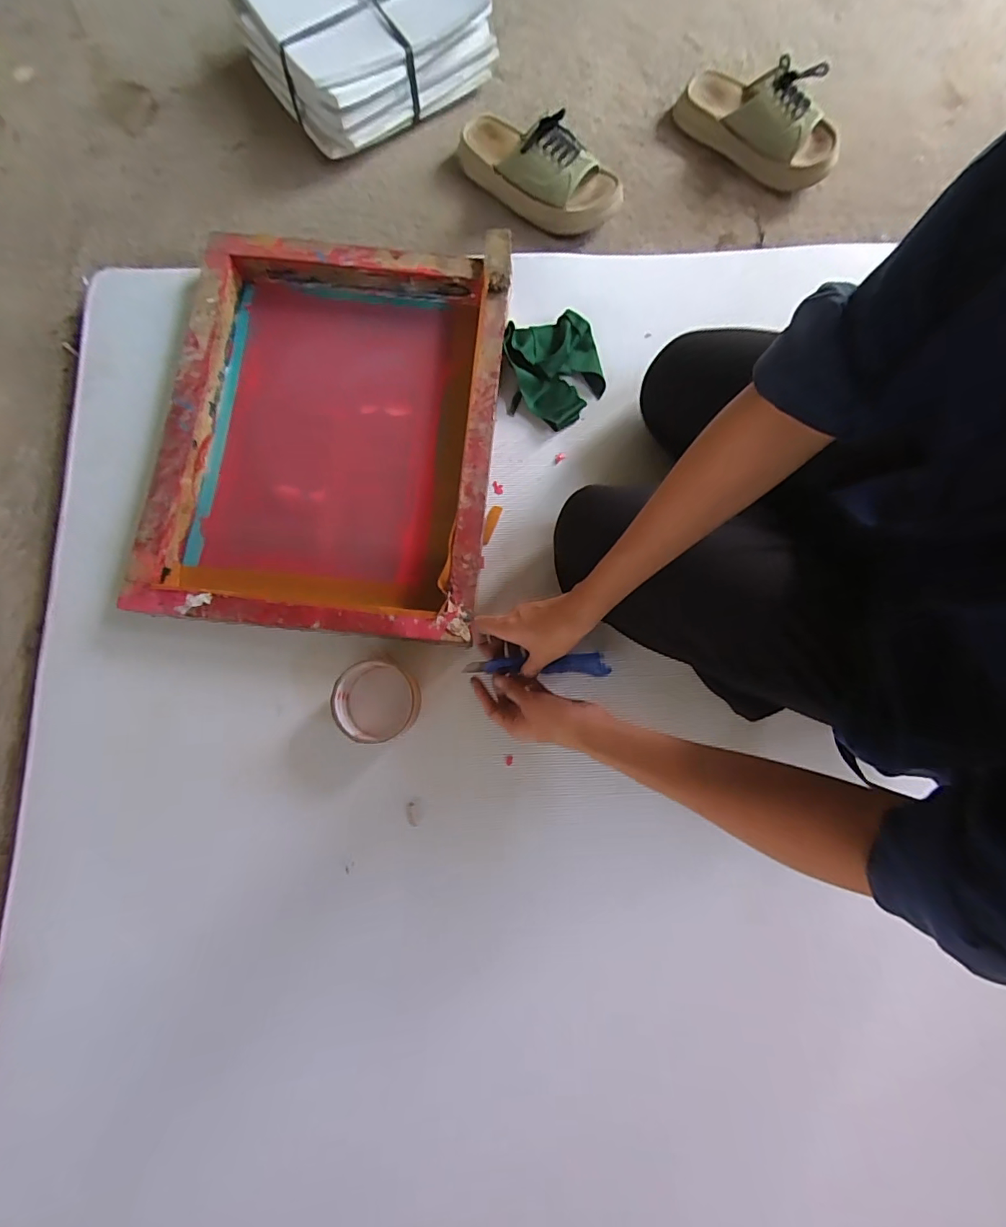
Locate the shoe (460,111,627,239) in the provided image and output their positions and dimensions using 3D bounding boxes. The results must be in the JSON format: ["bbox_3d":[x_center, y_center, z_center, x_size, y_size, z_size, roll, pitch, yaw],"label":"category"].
[{"bbox_3d":[0.047,-0.607,0.652,0.235,0.081,0.097,35,80,5],"label":"shoe"}]

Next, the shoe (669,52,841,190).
[{"bbox_3d":[0.358,-0.696,0.673,0.238,0.080,0.121,25,79,3],"label":"shoe"}]

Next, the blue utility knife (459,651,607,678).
[{"bbox_3d":[0.038,0.053,0.493,0.153,0.019,0.022,0,80,-10],"label":"blue utility knife"}]

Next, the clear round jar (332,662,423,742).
[{"bbox_3d":[-0.131,0.091,0.502,0.085,0.042,0.083,0,79,-2],"label":"clear round jar"}]

